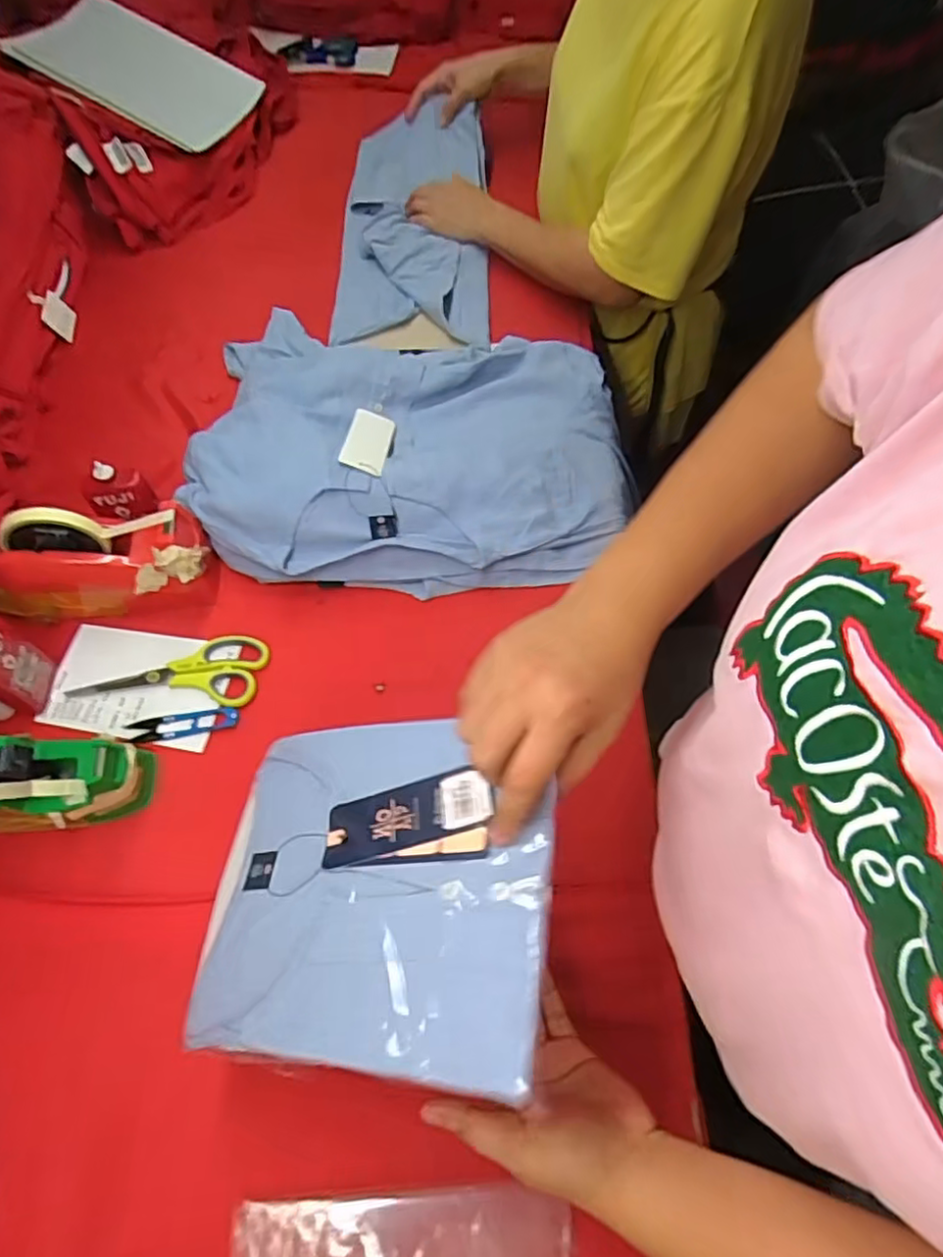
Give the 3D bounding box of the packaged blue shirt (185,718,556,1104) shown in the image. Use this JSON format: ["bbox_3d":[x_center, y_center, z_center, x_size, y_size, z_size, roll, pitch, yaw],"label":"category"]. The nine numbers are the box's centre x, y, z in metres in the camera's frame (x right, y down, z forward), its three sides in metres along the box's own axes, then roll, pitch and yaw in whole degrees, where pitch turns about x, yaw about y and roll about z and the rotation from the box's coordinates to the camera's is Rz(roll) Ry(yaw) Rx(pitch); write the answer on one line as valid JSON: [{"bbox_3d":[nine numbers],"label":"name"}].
[{"bbox_3d":[-0.070,0.156,0.418,0.252,0.015,0.204,-10,51,26],"label":"packaged blue shirt"}]

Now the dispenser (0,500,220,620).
[{"bbox_3d":[-0.373,-0.068,0.626,0.234,0.122,0.073,-3,63,-12],"label":"dispenser"}]

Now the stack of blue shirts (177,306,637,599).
[{"bbox_3d":[-0.058,-0.207,0.730,0.455,0.092,0.335,-1,63,4],"label":"stack of blue shirts"}]

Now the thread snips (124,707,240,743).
[{"bbox_3d":[-0.272,0.091,0.616,0.103,0.004,0.024,-9,63,-1],"label":"thread snips"}]

